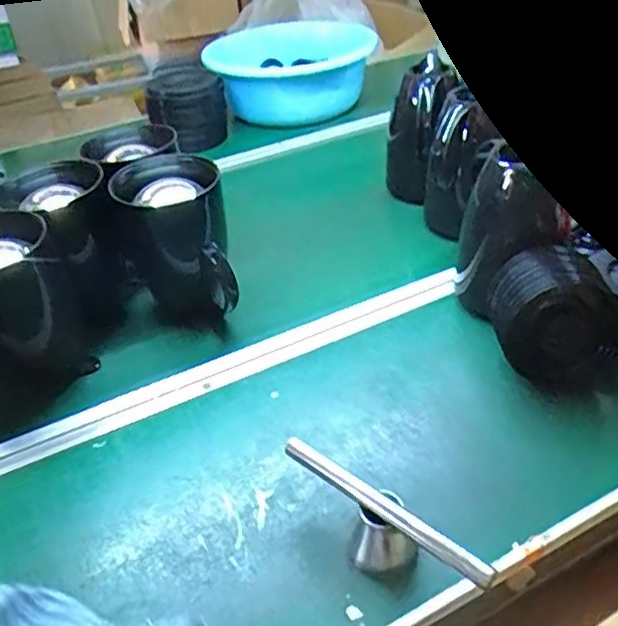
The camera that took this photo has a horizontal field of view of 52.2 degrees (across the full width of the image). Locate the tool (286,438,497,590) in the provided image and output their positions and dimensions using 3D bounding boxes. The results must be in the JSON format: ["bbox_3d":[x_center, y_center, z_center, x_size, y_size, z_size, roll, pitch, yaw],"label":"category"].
[{"bbox_3d":[0.058,0.177,0.527,0.197,0.073,0.044,23,45,32],"label":"tool"}]

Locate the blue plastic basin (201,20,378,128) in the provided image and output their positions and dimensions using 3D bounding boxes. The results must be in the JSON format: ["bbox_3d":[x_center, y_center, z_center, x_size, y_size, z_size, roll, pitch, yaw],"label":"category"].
[{"bbox_3d":[-0.037,-0.578,1.501,0.396,0.145,0.417,-7,37,-2],"label":"blue plastic basin"}]

